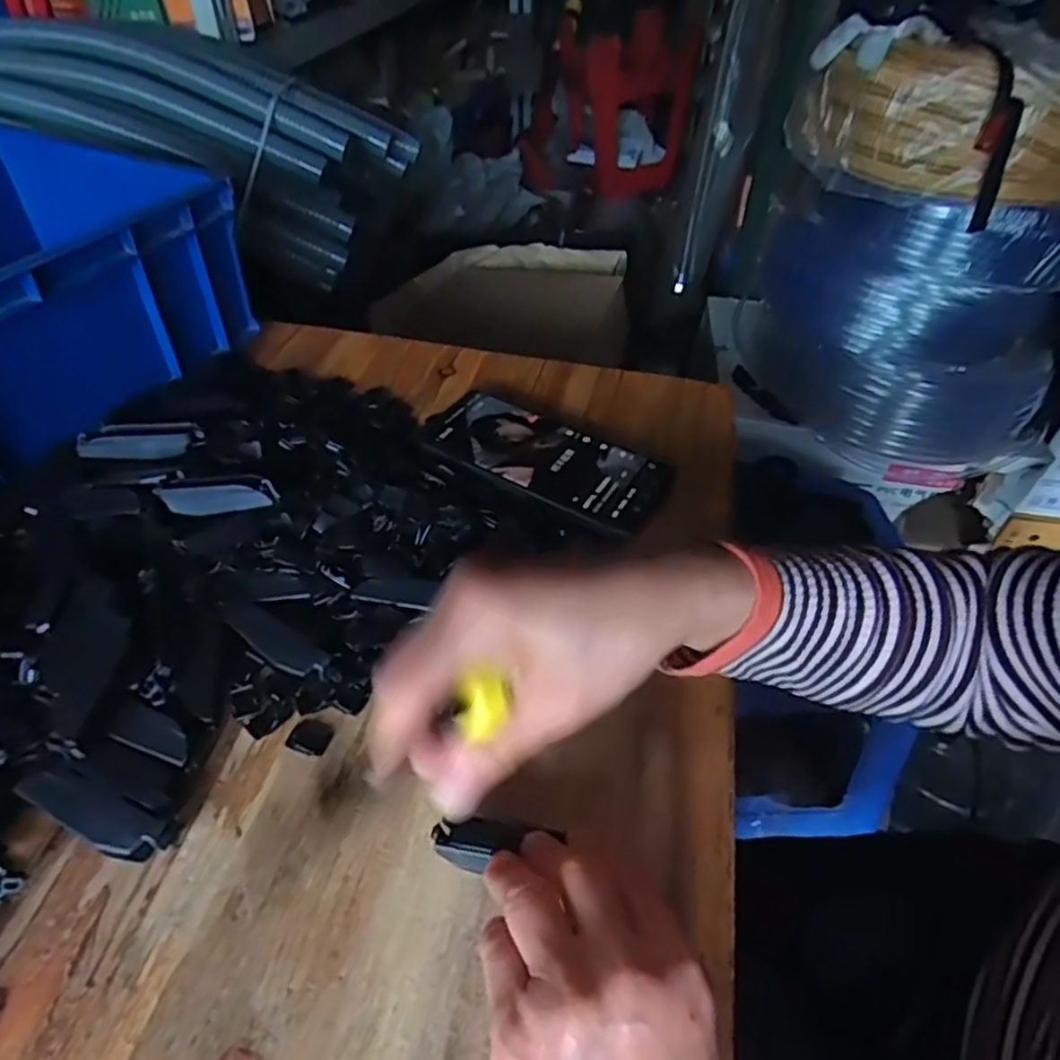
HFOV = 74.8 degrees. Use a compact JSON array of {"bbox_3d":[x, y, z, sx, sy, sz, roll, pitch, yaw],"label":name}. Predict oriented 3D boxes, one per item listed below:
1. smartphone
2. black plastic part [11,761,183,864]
[{"bbox_3d":[0.011,-0.052,0.469,0.164,0.009,0.081,24,50,20],"label":"smartphone"},{"bbox_3d":[-0.185,0.123,0.296,0.074,0.018,0.021,16,47,14],"label":"black plastic part"}]

